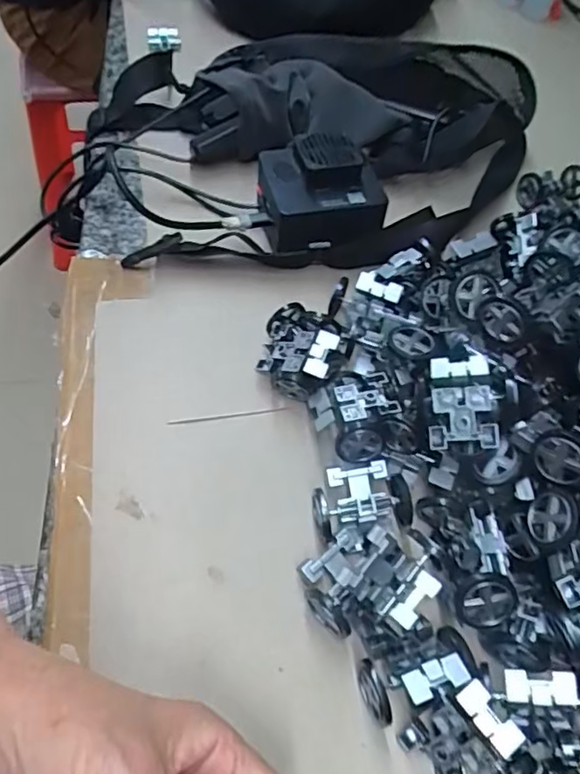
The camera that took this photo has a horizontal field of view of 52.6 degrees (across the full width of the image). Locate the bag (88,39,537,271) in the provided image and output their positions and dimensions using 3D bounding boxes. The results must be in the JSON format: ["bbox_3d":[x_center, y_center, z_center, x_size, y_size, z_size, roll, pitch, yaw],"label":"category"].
[{"bbox_3d":[0.024,-0.194,0.459,0.359,0.060,0.260,-2,58,-2],"label":"bag"}]

